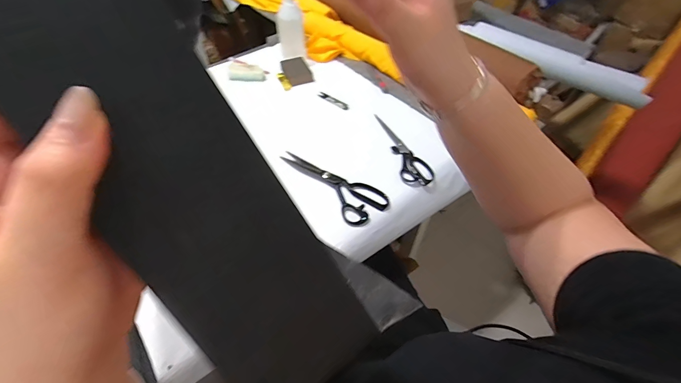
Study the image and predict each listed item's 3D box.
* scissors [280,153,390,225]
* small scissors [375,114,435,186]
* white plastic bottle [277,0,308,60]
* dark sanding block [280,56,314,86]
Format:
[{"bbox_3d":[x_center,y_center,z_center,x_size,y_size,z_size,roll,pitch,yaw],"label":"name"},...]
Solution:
[{"bbox_3d":[-0.024,-0.019,0.682,0.241,0.011,0.092,32,57,23],"label":"scissors"},{"bbox_3d":[0.140,-0.104,0.761,0.065,0.009,0.230,-11,52,-10],"label":"small scissors"},{"bbox_3d":[-0.139,-0.458,0.939,0.074,0.156,0.050,-7,51,-7],"label":"white plastic bottle"},{"bbox_3d":[-0.121,-0.336,0.935,0.069,0.022,0.107,-15,53,-13],"label":"dark sanding block"}]

